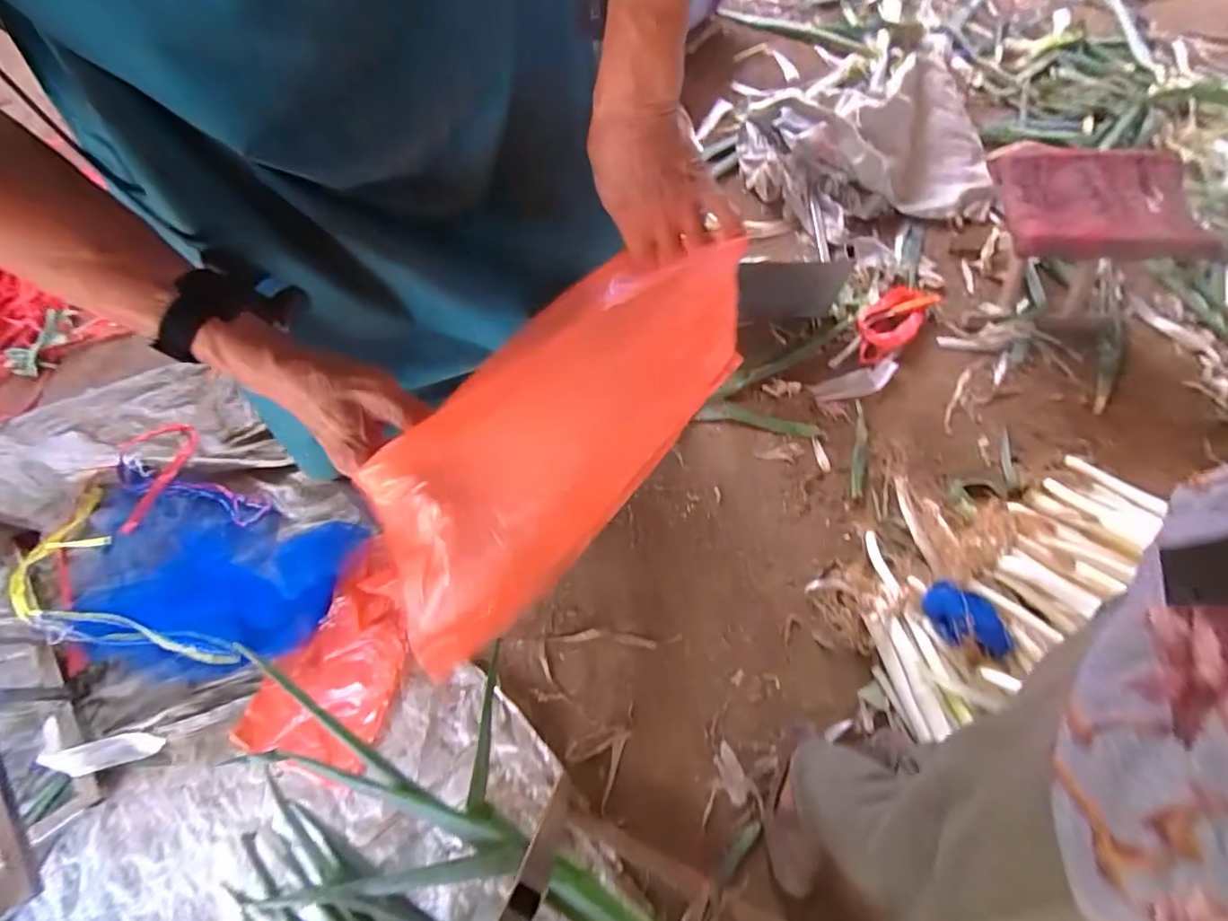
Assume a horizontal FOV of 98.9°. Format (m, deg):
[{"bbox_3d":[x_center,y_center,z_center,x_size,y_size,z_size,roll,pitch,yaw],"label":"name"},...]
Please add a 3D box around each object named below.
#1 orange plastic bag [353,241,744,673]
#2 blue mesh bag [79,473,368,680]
[{"bbox_3d":[-0.044,-0.015,0.410,0.141,0.117,0.339,40,81,15],"label":"orange plastic bag"},{"bbox_3d":[-0.736,0.204,0.907,0.488,0.081,0.314,14,68,6],"label":"blue mesh bag"}]

